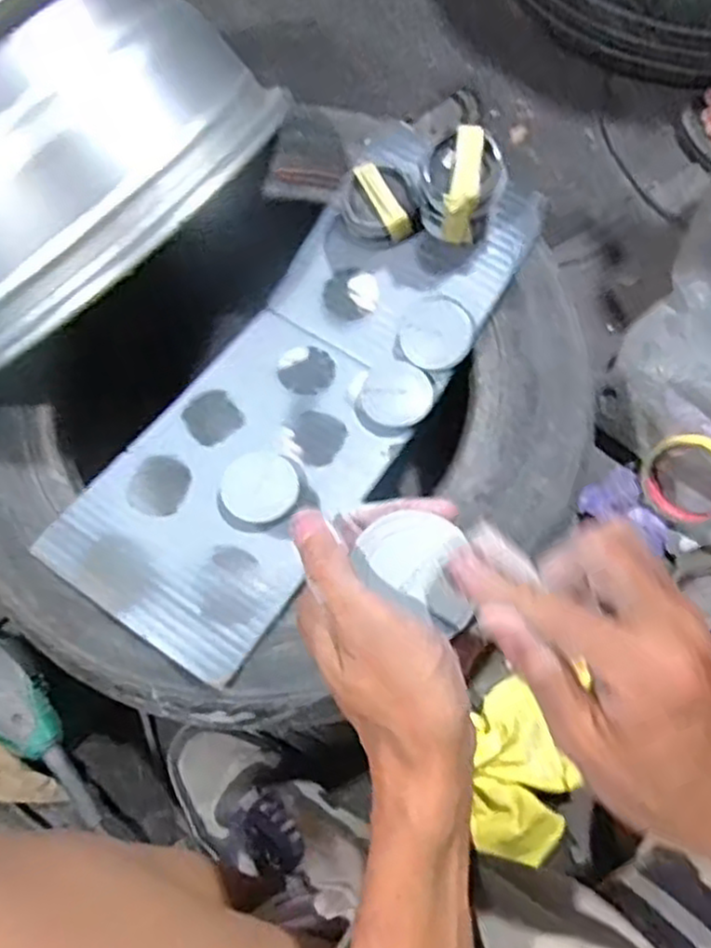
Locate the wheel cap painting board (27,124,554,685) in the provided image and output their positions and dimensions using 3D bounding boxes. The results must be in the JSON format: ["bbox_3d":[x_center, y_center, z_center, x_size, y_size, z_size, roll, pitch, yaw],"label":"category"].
[{"bbox_3d":[-0.037,-0.074,0.604,0.183,0.049,0.464,34,77,11],"label":"wheel cap painting board"}]

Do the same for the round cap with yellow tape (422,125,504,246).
[{"bbox_3d":[0.081,-0.222,0.588,0.057,0.077,0.055,-1,73,2],"label":"round cap with yellow tape"}]

